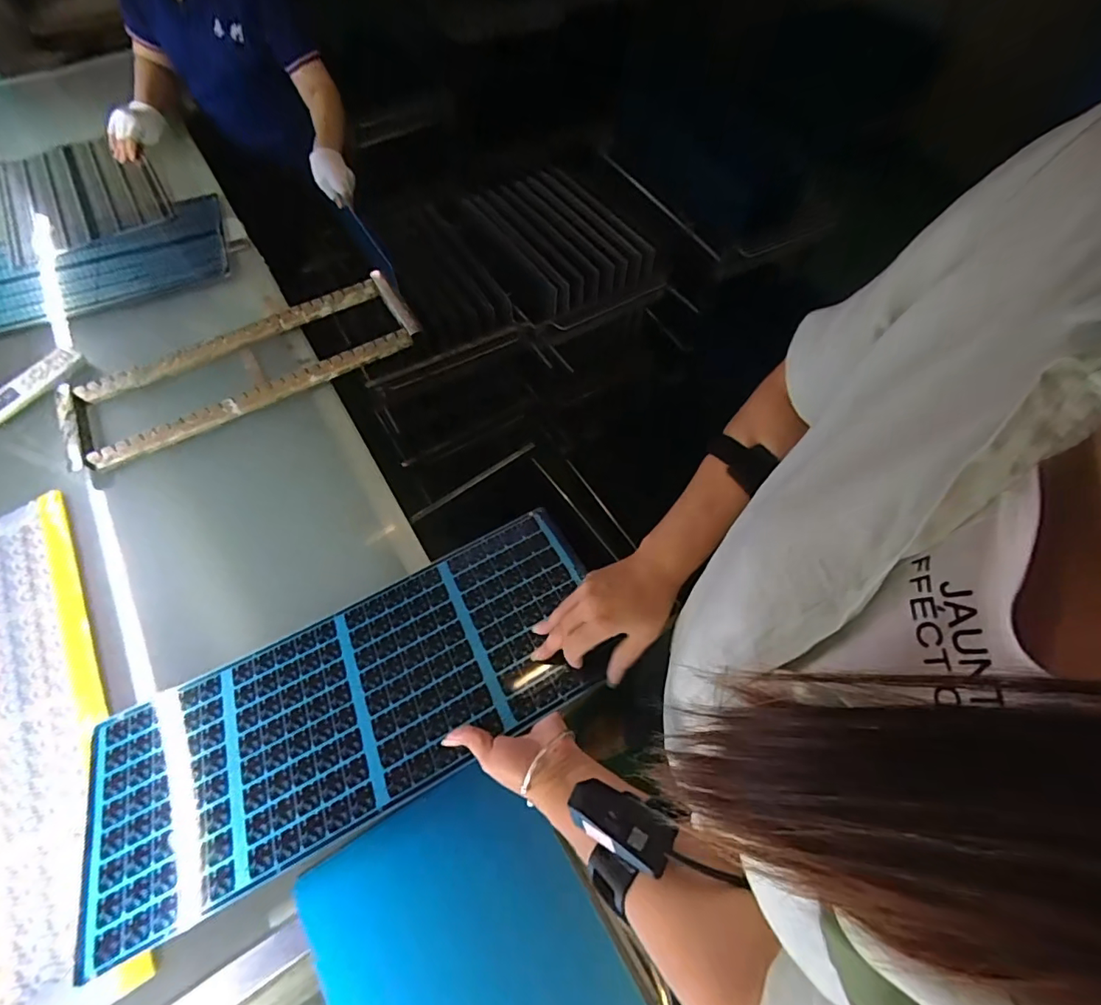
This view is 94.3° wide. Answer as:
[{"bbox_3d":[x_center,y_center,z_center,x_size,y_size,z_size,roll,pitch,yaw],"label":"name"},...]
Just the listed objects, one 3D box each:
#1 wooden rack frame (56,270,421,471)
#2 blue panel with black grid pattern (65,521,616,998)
[{"bbox_3d":[-0.486,-0.222,0.828,0.539,0.038,0.194,-27,64,-15],"label":"wooden rack frame"},{"bbox_3d":[-0.209,0.209,0.553,0.551,0.014,0.235,-26,51,-8],"label":"blue panel with black grid pattern"}]

